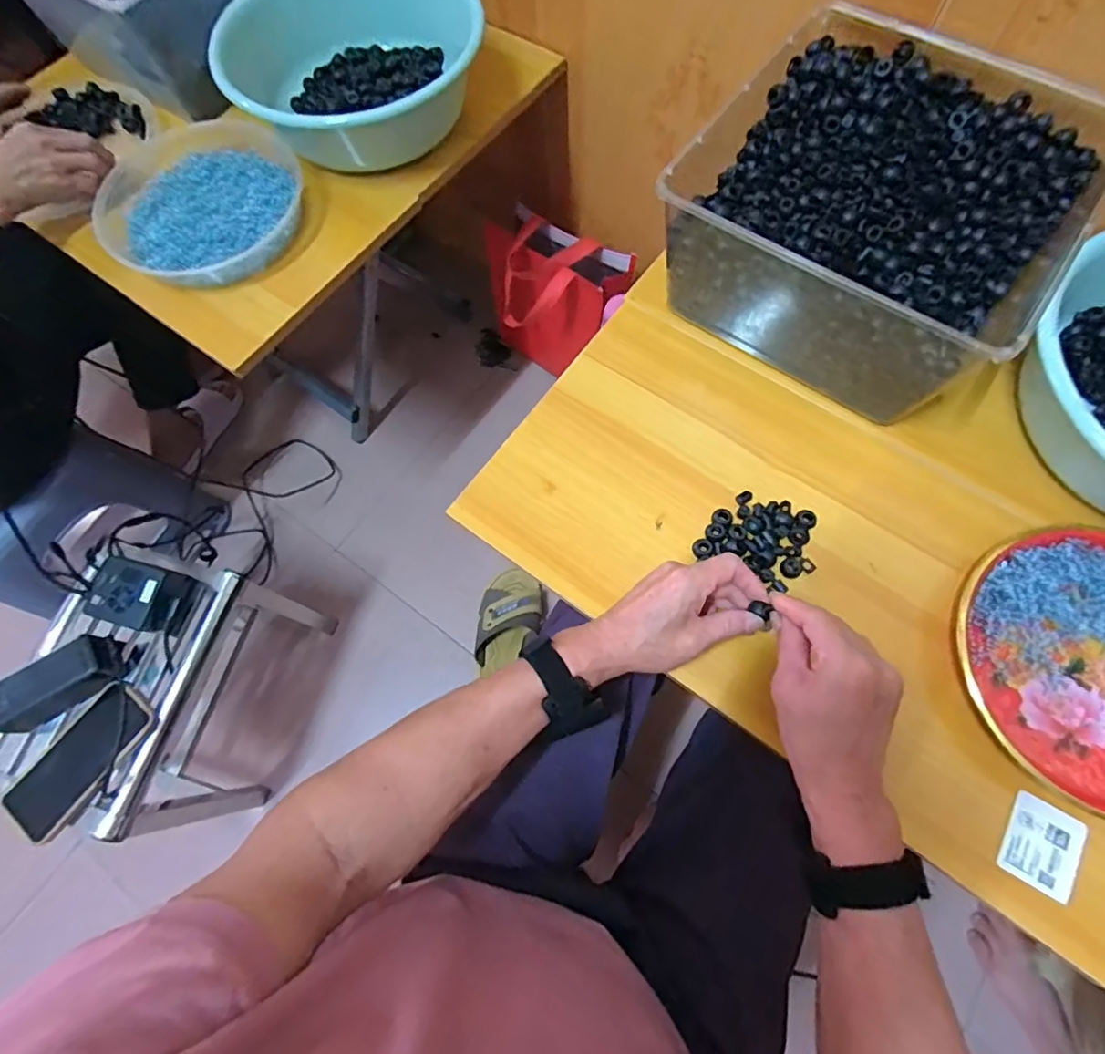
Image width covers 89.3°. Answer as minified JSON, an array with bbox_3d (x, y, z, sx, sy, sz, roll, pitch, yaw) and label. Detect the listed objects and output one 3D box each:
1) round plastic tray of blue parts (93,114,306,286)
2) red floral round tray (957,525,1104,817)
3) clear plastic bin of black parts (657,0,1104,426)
[{"bbox_3d":[-0.404,-0.388,0.655,0.229,0.044,0.240,-1,71,3],"label":"round plastic tray of blue parts"},{"bbox_3d":[0.432,0.108,0.435,0.196,0.031,0.217,-12,70,-2],"label":"red floral round tray"},{"bbox_3d":[0.289,-0.284,0.517,0.301,0.134,0.289,31,75,13],"label":"clear plastic bin of black parts"}]

